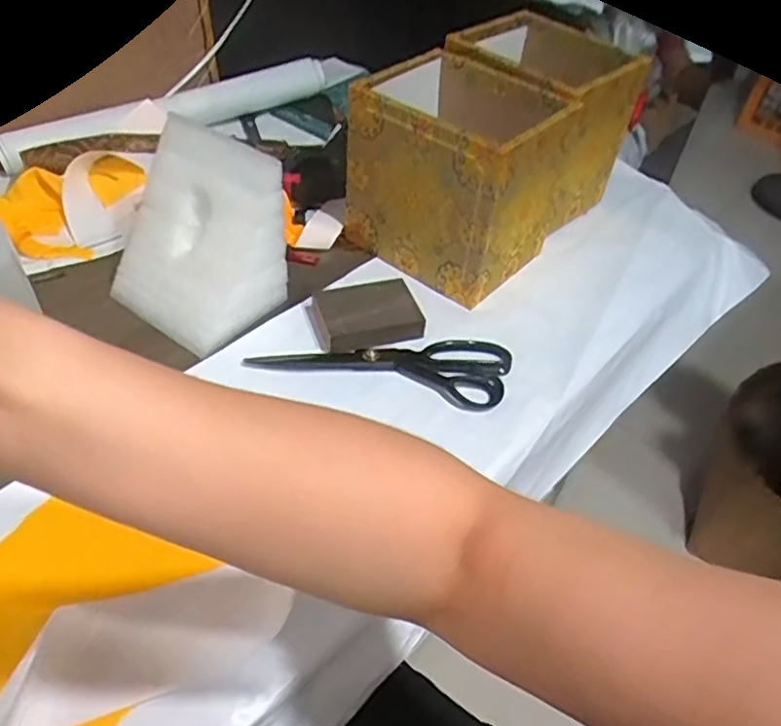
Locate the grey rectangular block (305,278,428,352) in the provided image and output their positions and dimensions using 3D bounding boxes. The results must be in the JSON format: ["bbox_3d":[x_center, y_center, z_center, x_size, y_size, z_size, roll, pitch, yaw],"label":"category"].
[{"bbox_3d":[-0.024,-0.045,0.636,0.102,0.031,0.082,-9,49,-16],"label":"grey rectangular block"}]

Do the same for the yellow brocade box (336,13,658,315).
[{"bbox_3d":[0.104,-0.252,0.731,0.224,0.174,0.293,35,52,23],"label":"yellow brocade box"}]

